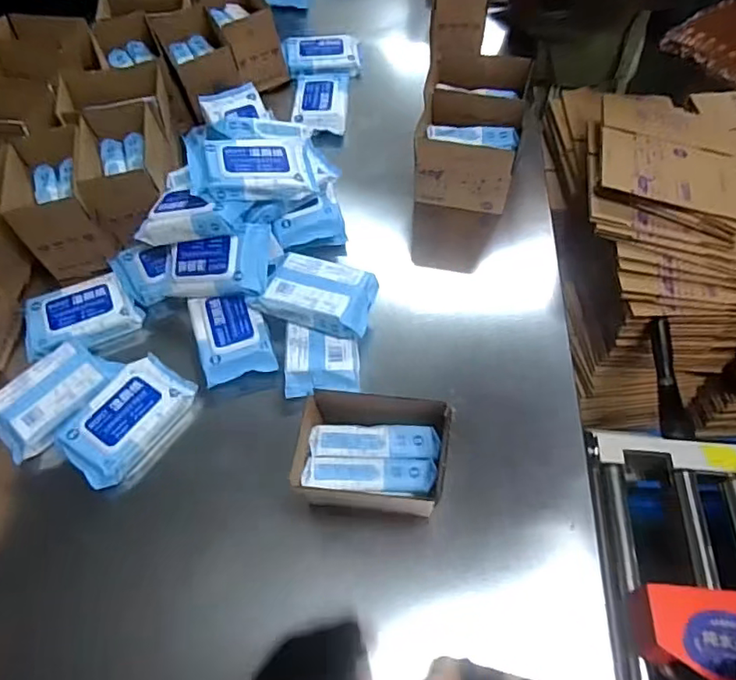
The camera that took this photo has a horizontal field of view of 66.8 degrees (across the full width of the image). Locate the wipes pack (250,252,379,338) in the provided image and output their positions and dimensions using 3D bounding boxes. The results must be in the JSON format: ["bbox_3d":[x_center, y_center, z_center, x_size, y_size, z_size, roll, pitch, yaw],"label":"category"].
[{"bbox_3d":[-0.070,-0.068,0.800,0.170,0.038,0.114,21,61,13],"label":"wipes pack"}]

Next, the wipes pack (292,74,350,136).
[{"bbox_3d":[-0.092,-0.469,1.104,0.102,0.030,0.180,-1,59,1],"label":"wipes pack"}]

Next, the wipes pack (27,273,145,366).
[{"bbox_3d":[-0.426,-0.035,0.828,0.161,0.041,0.108,-25,61,-13],"label":"wipes pack"}]

